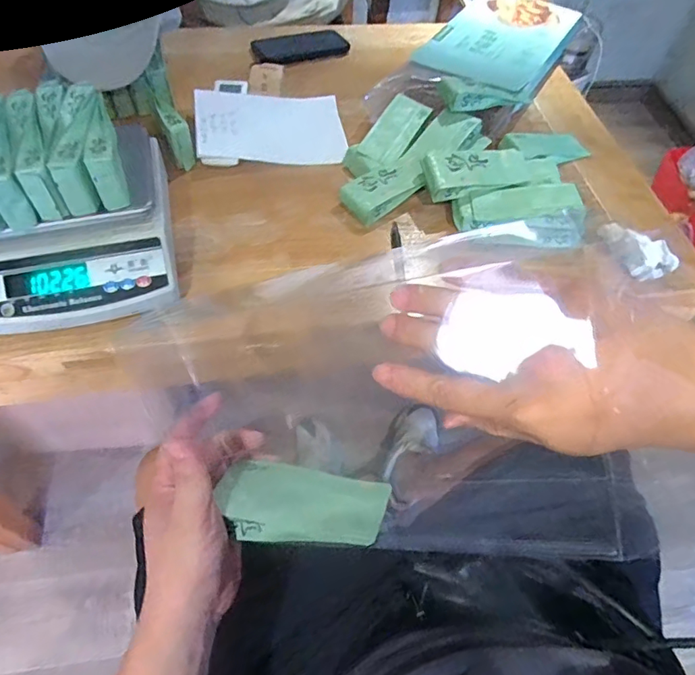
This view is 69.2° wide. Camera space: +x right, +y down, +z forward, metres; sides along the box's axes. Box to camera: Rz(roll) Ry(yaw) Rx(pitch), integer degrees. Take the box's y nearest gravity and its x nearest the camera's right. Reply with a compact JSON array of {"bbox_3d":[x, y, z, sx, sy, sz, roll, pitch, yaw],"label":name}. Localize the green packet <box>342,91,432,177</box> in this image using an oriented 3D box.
[{"bbox_3d":[0.057,-0.282,0.706,0.066,0.024,0.151,33,72,17],"label":"green packet"}]

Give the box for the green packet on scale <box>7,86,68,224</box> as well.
[{"bbox_3d":[-0.323,-0.189,0.522,0.028,0.057,0.142,-19,59,-16],"label":"green packet on scale"}]

